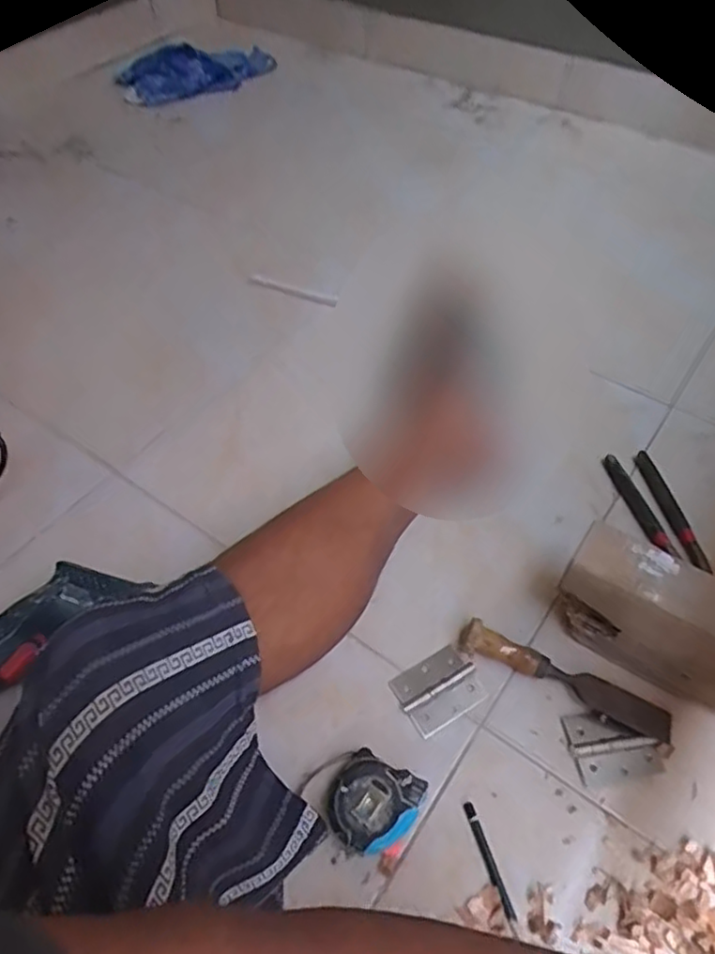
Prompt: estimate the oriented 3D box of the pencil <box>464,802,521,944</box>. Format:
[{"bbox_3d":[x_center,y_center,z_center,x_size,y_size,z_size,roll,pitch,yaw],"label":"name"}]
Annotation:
[{"bbox_3d":[0.109,0.313,0.512,0.009,0.004,0.097,-16,55,-11],"label":"pencil"}]

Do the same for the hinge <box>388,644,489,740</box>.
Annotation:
[{"bbox_3d":[0.076,0.198,0.598,0.077,0.004,0.061,-26,58,-18],"label":"hinge"}]

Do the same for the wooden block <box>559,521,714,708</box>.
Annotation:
[{"bbox_3d":[0.281,0.133,0.575,0.193,0.120,0.070,28,59,19],"label":"wooden block"}]

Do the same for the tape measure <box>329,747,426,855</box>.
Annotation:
[{"bbox_3d":[0.009,0.271,0.527,0.080,0.036,0.072,25,58,17],"label":"tape measure"}]

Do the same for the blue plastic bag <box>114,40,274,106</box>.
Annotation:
[{"bbox_3d":[-0.323,-0.838,1.301,0.030,0.101,0.368,34,61,22],"label":"blue plastic bag"}]

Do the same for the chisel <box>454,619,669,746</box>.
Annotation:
[{"bbox_3d":[0.192,0.186,0.592,0.196,0.027,0.033,23,57,16],"label":"chisel"}]

